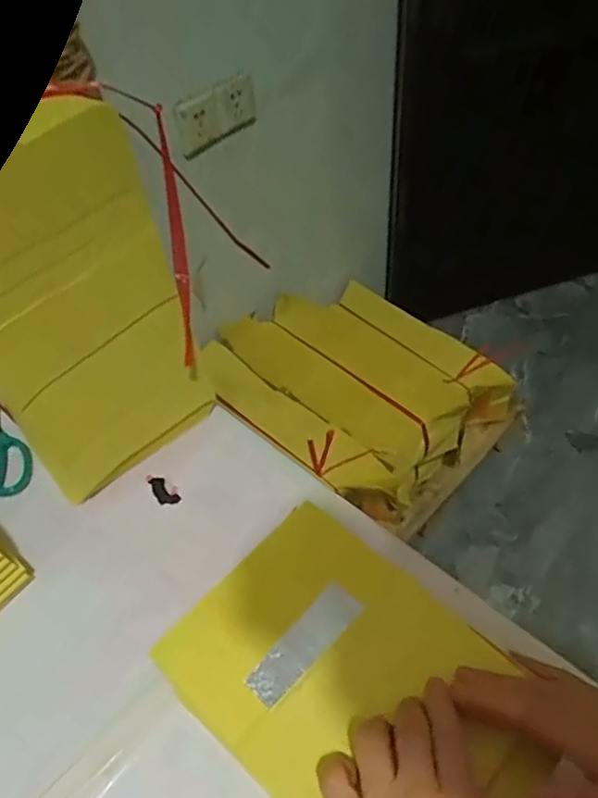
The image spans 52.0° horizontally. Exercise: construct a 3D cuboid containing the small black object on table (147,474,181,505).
[{"bbox_3d":[-0.131,0.087,0.596,0.020,0.004,0.042,-29,54,-19],"label":"small black object on table"}]

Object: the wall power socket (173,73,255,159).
[{"bbox_3d":[-0.140,-0.492,1.058,0.162,0.103,0.032,-38,57,-24],"label":"wall power socket"}]

